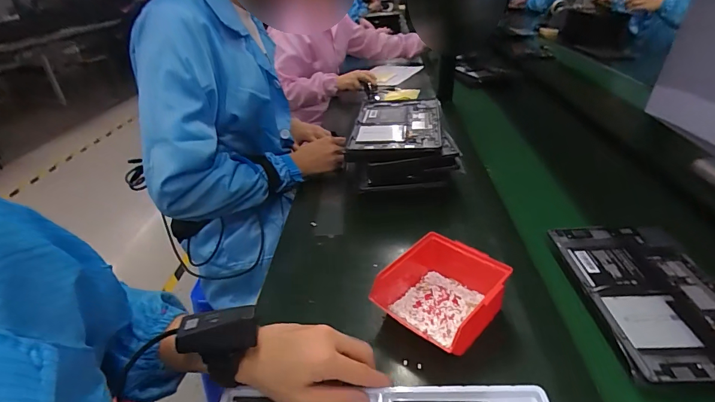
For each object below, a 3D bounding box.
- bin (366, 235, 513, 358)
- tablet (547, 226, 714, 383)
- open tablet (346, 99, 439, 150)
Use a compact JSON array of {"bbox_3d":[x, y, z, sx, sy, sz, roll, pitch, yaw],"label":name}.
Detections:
[{"bbox_3d":[0.100,0.112,0.482,0.138,0.070,0.126,21,41,33],"label":"bin"},{"bbox_3d":[0.367,0.109,0.481,0.158,0.016,0.247,-2,33,5],"label":"tablet"},{"bbox_3d":[0.079,-0.159,0.778,0.167,0.013,0.241,-2,33,11],"label":"open tablet"}]

